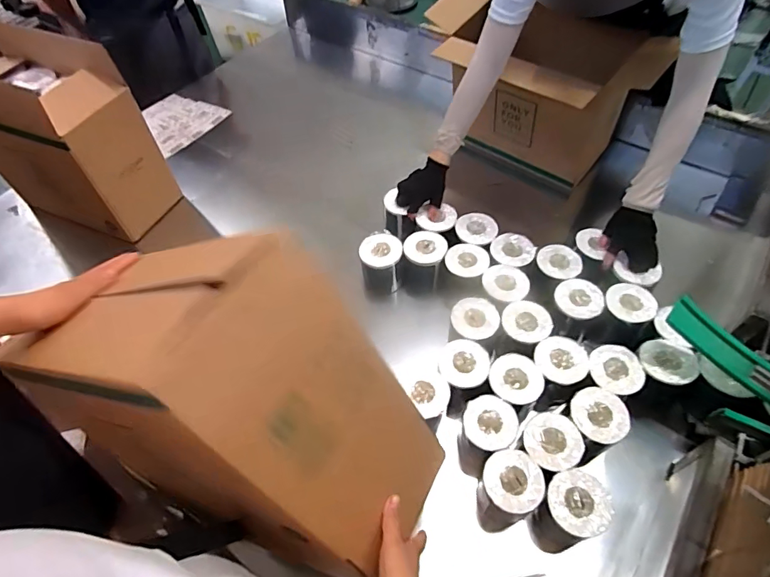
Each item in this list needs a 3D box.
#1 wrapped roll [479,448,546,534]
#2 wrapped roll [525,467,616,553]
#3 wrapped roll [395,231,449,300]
[{"bbox_3d":[0.203,0.336,0.760,0.093,0.127,0.098,-1,55,2],"label":"wrapped roll"},{"bbox_3d":[0.291,0.361,0.737,0.098,0.133,0.092,-1,55,2],"label":"wrapped roll"},{"bbox_3d":[0.086,-0.055,1.055,0.102,0.128,0.096,-1,55,2],"label":"wrapped roll"}]

